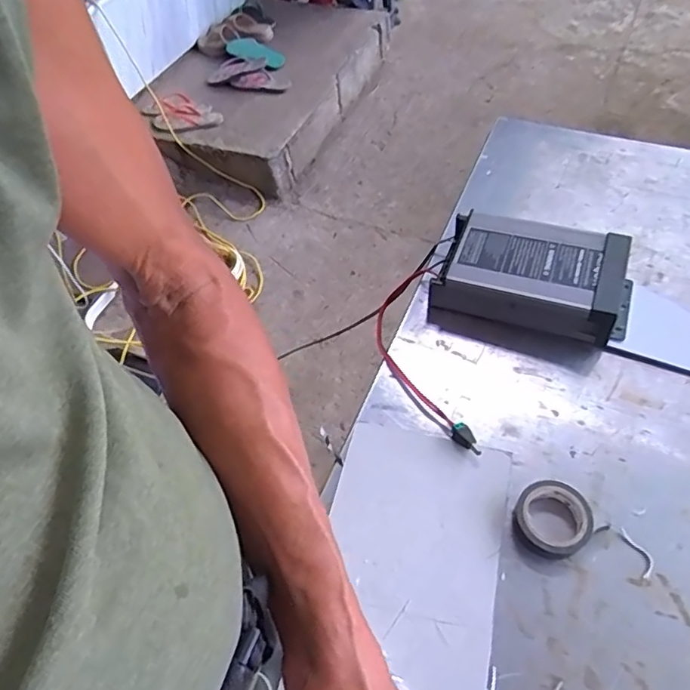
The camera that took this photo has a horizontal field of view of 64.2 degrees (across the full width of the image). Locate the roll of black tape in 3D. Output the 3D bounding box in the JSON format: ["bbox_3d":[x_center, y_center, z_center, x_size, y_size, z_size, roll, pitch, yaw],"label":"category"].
[{"bbox_3d":[0.166,0.139,0.439,0.058,0.017,0.057,-2,54,3],"label":"roll of black tape"}]

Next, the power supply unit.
[{"bbox_3d":[0.195,-0.071,0.567,0.188,0.055,0.112,15,56,15],"label":"power supply unit"}]

